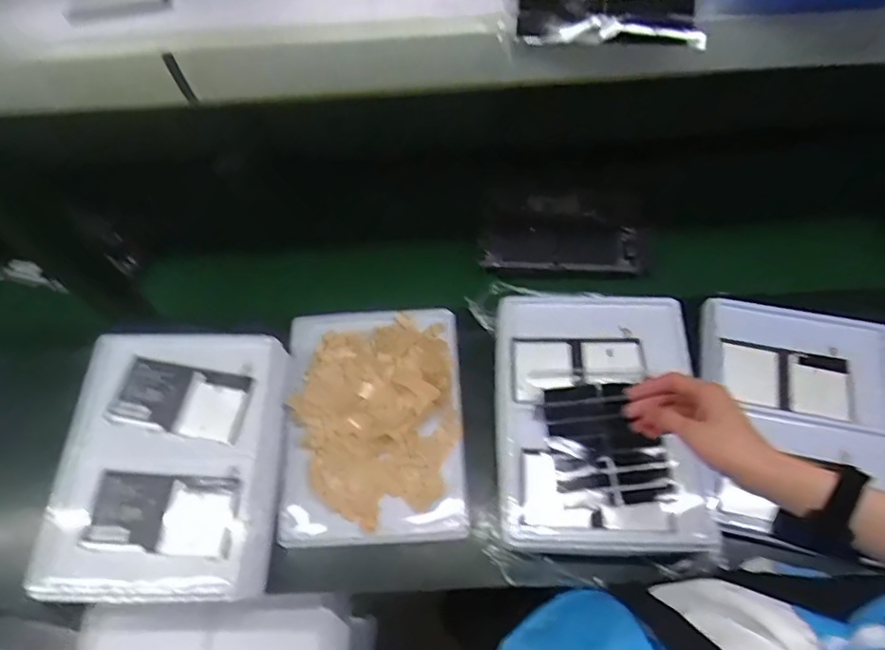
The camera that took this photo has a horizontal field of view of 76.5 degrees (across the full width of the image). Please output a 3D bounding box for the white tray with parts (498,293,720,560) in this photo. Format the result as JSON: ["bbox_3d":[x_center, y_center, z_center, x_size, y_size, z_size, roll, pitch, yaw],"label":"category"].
[{"bbox_3d":[0.204,0.117,0.737,0.260,0.073,0.333,3,63,3],"label":"white tray with parts"}]

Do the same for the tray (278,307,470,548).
[{"bbox_3d":[-0.097,0.125,0.792,0.242,0.037,0.335,-3,63,0],"label":"tray"}]

